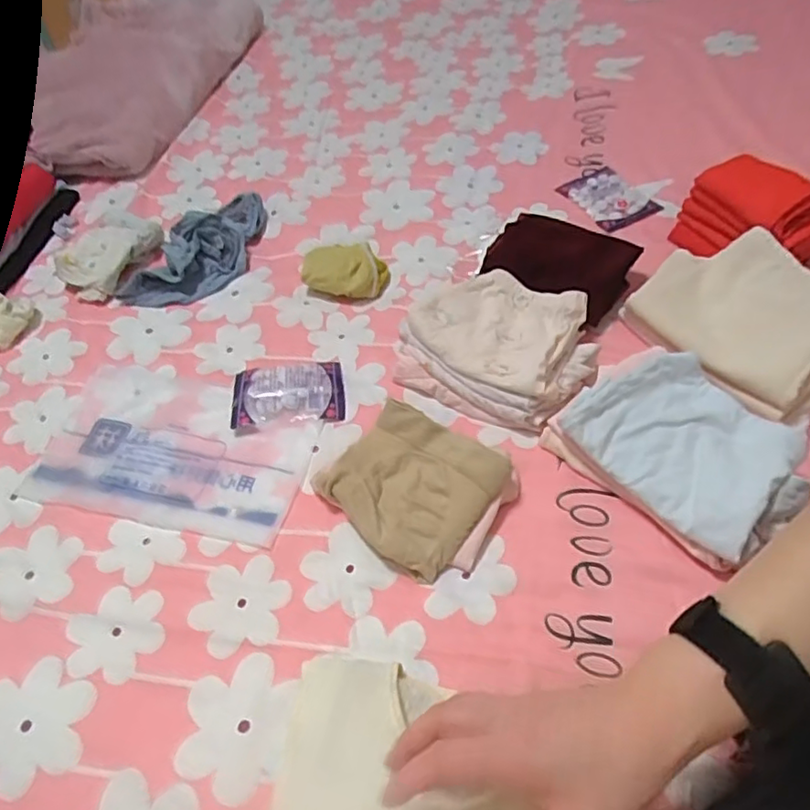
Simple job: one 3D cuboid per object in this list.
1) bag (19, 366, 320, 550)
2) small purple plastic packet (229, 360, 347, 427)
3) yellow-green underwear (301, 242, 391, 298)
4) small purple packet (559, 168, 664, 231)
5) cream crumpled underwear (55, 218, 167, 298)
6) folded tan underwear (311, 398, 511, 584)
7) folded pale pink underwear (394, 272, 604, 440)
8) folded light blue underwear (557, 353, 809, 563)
[{"bbox_3d":[-0.223,0.039,0.604,0.265,0.005,0.164,9,55,12],"label":"bag"},{"bbox_3d":[-0.120,-0.014,0.626,0.109,0.013,0.079,-8,53,0],"label":"small purple plastic packet"},{"bbox_3d":[-0.069,-0.162,0.721,0.093,0.033,0.073,7,55,11],"label":"yellow-green underwear"},{"bbox_3d":[0.255,-0.263,0.775,0.078,0.010,0.108,-26,56,-13],"label":"small purple packet"},{"bbox_3d":[-0.370,-0.194,0.774,0.079,0.041,0.129,25,60,22],"label":"cream crumpled underwear"},{"bbox_3d":[0.006,0.067,0.535,0.131,0.039,0.125,32,63,25],"label":"folded tan underwear"},{"bbox_3d":[0.090,-0.067,0.619,0.195,0.052,0.151,24,60,21],"label":"folded pale pink underwear"},{"bbox_3d":[0.239,0.024,0.511,0.139,0.034,0.173,-40,61,-20],"label":"folded light blue underwear"}]

